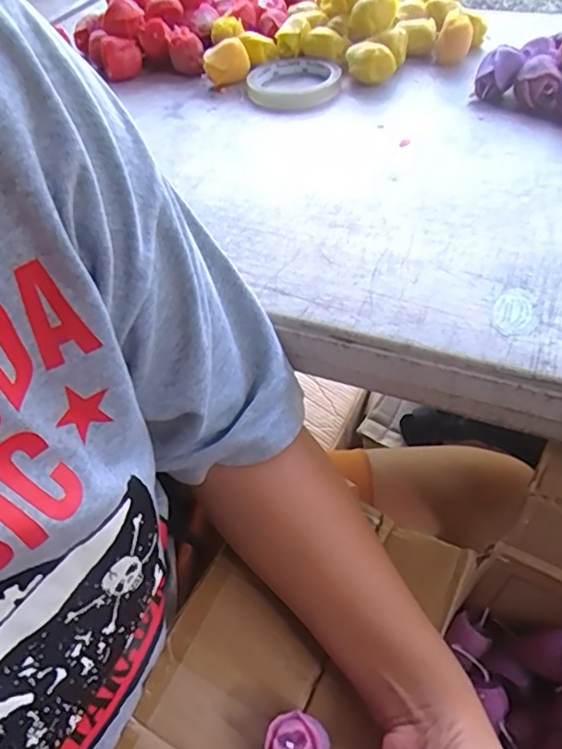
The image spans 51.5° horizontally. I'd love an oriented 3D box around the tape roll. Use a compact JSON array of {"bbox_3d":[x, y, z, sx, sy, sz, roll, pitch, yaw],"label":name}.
[{"bbox_3d":[0.012,-0.285,0.567,0.090,0.016,0.089,-2,49,4],"label":"tape roll"}]

